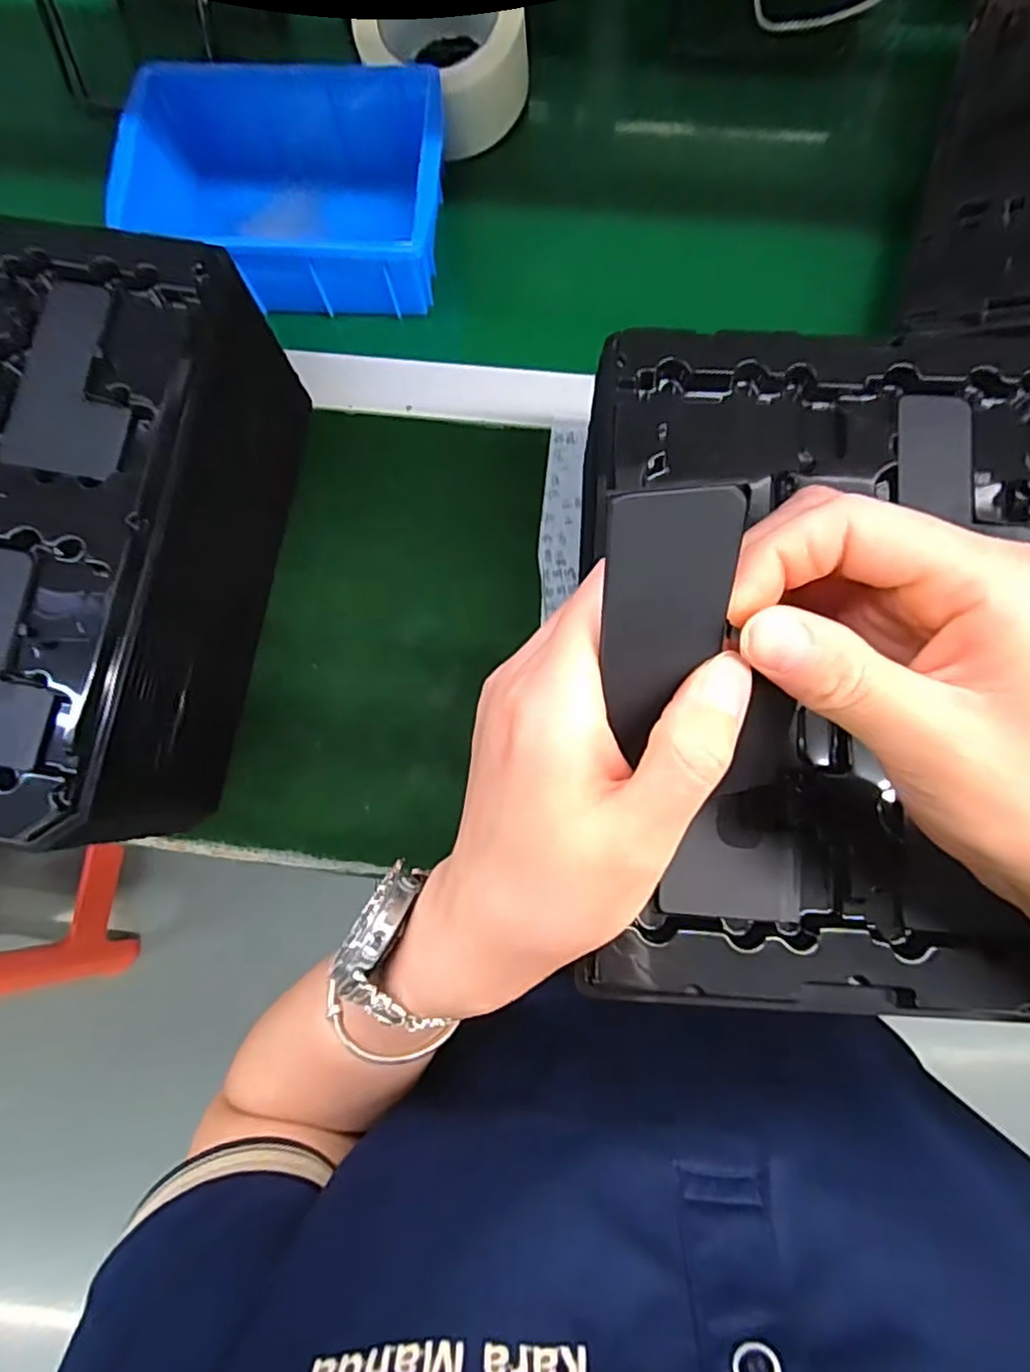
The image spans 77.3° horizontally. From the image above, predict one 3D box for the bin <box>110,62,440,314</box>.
[{"bbox_3d":[-0.147,-0.328,0.429,0.205,0.058,0.143,7,82,4],"label":"bin"}]

